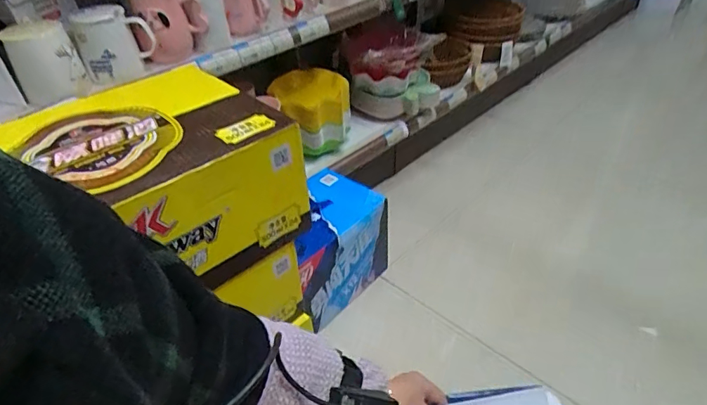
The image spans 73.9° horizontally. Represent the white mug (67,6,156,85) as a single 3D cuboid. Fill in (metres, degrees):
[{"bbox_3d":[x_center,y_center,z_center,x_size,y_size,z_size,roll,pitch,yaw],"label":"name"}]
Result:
[{"bbox_3d":[-0.384,-0.260,0.762,0.112,0.094,0.084,-20,42,-20],"label":"white mug"}]

